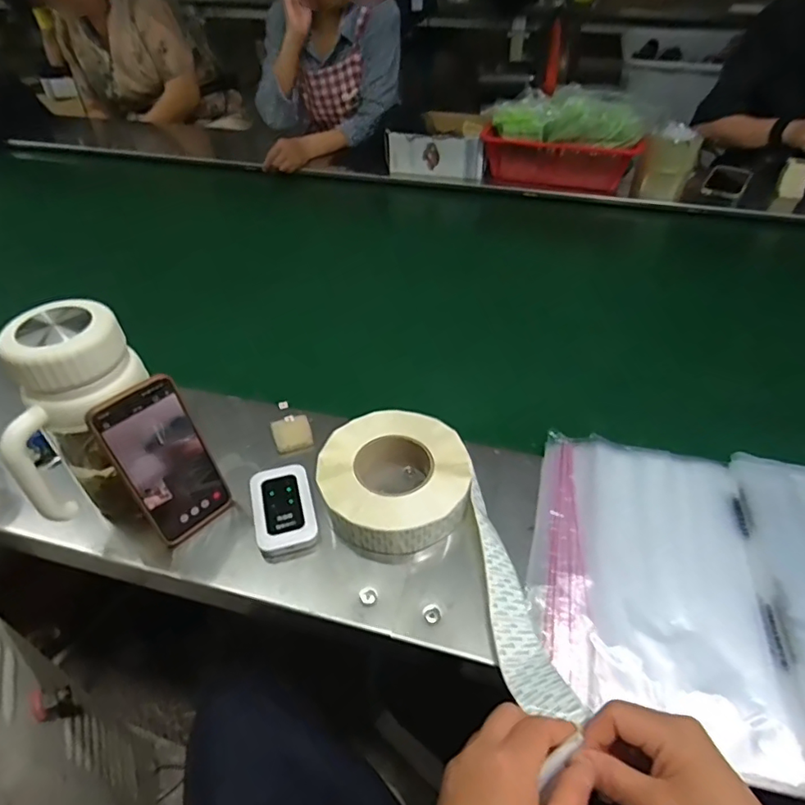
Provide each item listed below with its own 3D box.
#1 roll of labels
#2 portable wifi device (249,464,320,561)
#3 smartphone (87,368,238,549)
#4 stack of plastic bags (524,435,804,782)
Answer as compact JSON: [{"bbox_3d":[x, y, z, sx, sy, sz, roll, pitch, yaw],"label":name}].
[{"bbox_3d":[0.042,0.124,0.491,0.154,0.057,0.325,-25,53,-24],"label":"roll of labels"},{"bbox_3d":[-0.120,0.107,0.533,0.058,0.014,0.098,-12,45,-12],"label":"portable wifi device"},{"bbox_3d":[-0.218,0.055,0.496,0.015,0.161,0.085,19,45,41],"label":"smartphone"},{"bbox_3d":[0.225,0.148,0.486,0.196,0.016,0.290,9,45,9],"label":"stack of plastic bags"}]

